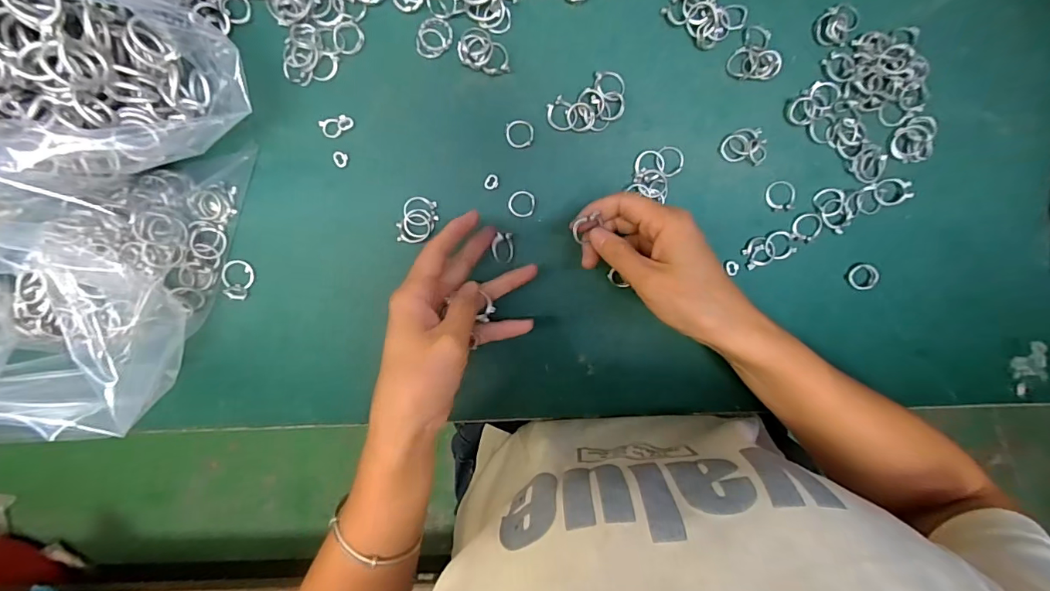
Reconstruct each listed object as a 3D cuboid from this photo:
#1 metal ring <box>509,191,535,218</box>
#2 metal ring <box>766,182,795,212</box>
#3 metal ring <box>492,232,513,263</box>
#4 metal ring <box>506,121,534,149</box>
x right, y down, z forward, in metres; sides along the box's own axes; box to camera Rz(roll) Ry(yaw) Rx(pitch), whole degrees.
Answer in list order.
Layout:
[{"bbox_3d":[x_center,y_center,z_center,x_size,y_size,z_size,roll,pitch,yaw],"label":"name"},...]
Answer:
[{"bbox_3d":[-0.002,-0.068,0.342,0.020,0.004,0.019,0,97,-4],"label":"metal ring"},{"bbox_3d":[0.197,-0.076,0.352,0.021,0.004,0.022,0,97,-4],"label":"metal ring"},{"bbox_3d":[-0.015,-0.035,0.338,0.005,0.022,0.022,20,101,34],"label":"metal ring"},{"bbox_3d":[-0.004,-0.118,0.337,0.020,0.004,0.020,0,97,-4],"label":"metal ring"}]

